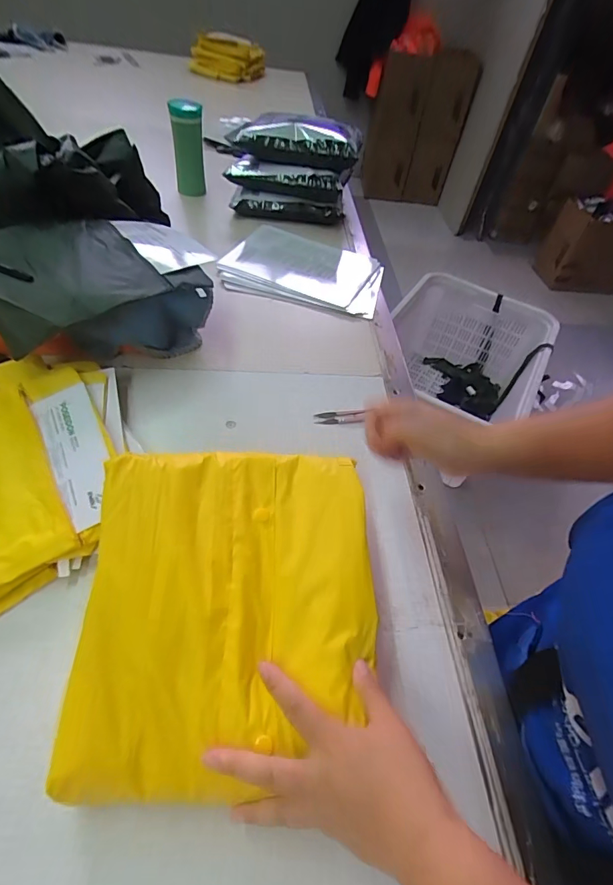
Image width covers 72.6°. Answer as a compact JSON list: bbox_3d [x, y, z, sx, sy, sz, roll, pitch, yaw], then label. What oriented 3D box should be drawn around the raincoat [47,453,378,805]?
[{"bbox_3d":[-0.058,0.129,0.356,0.232,0.031,0.269,5,62,-13],"label":"raincoat"}]

